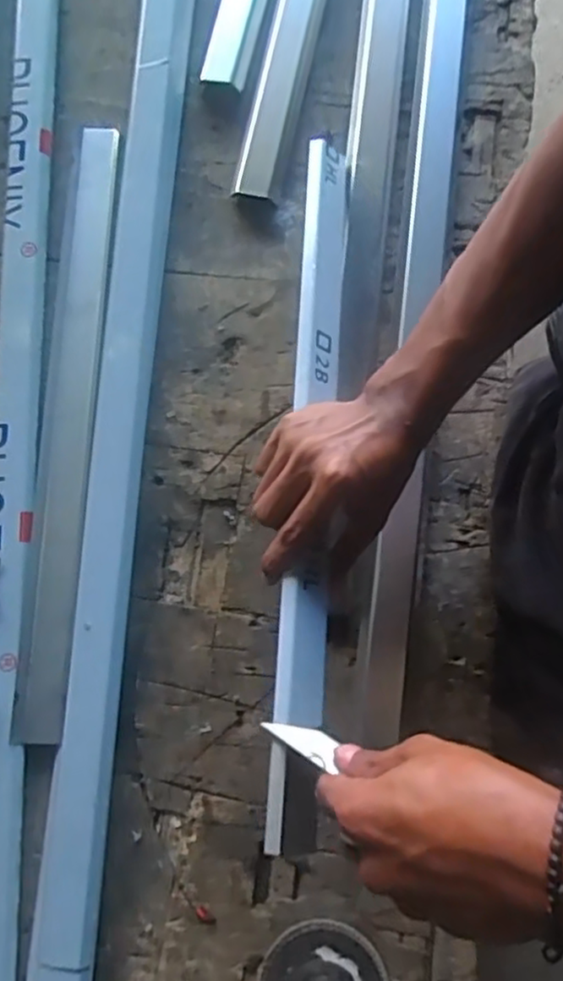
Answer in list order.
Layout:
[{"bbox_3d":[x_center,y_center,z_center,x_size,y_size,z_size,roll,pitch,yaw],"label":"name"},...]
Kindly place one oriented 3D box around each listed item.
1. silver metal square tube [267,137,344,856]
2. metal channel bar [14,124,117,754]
[{"bbox_3d":[0.024,-0.047,0.482,0.033,0.025,0.541,3,69,2],"label":"silver metal square tube"},{"bbox_3d":[-0.183,-0.072,0.576,0.041,0.012,0.542,3,80,2],"label":"metal channel bar"}]

